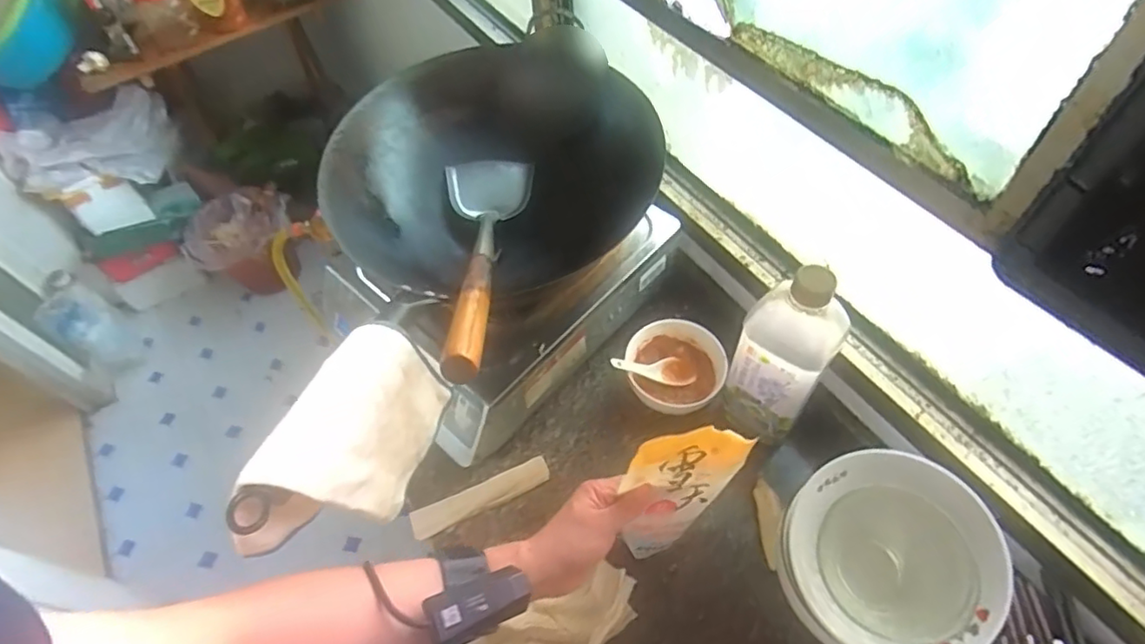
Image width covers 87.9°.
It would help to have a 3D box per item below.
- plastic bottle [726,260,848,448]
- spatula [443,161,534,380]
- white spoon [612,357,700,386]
[{"bbox_3d":[0.206,0.035,0.584,0.079,0.240,0.058,26,61,20],"label":"plastic bottle"},{"bbox_3d":[-0.077,-0.081,0.566,0.094,0.057,0.394,-10,28,-3],"label":"spatula"},{"bbox_3d":[0.094,0.055,0.695,0.109,0.017,0.038,8,51,-26],"label":"white spoon"}]

